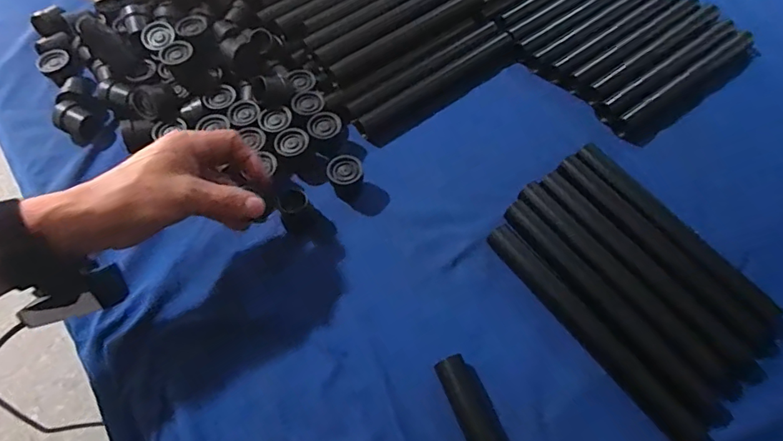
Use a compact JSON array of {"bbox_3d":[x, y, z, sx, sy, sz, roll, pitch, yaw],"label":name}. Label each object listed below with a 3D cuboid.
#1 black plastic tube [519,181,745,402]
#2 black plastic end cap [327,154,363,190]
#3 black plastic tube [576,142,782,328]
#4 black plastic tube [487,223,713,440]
[{"bbox_3d":[0.198,0.054,0.414,0.028,0.024,0.230,-31,63,-16],"label":"black plastic tube"},{"bbox_3d":[-0.046,-0.043,0.478,0.034,0.033,0.034,-1,59,1],"label":"black plastic end cap"},{"bbox_3d":[0.253,0.010,0.436,0.026,0.030,0.212,-29,62,-15],"label":"black plastic tube"},{"bbox_3d":[0.167,0.093,0.393,0.026,0.020,0.230,-32,63,-17],"label":"black plastic tube"}]

